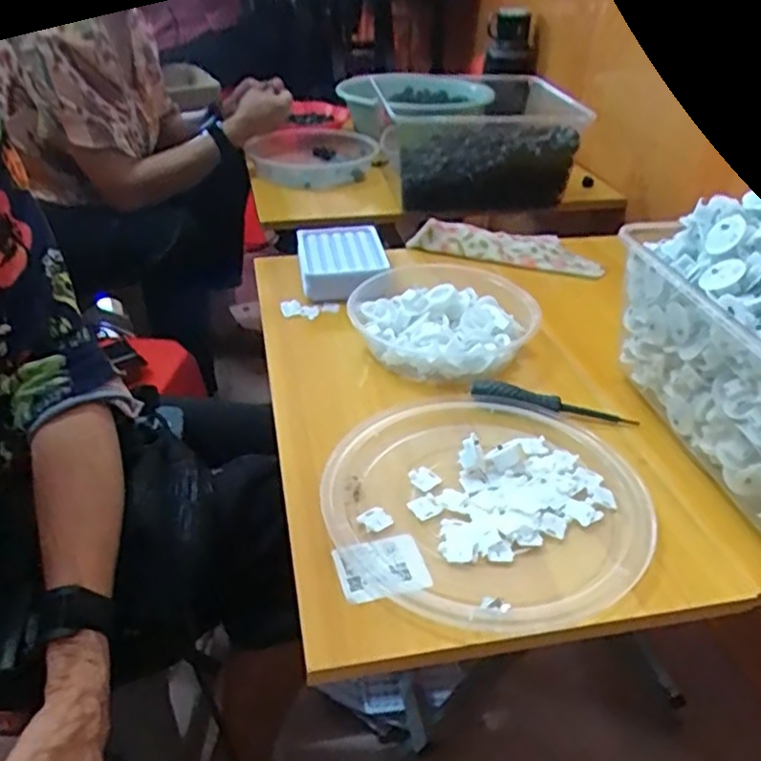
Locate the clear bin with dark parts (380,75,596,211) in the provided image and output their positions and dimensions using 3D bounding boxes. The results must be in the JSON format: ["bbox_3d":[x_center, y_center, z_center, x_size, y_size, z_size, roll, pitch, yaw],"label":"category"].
[{"bbox_3d":[0.159,-0.427,1.196,0.277,0.140,0.358,-2,33,-3],"label":"clear bin with dark parts"}]

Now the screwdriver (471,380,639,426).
[{"bbox_3d":[0.155,0.019,0.624,0.144,0.017,0.018,7,34,9],"label":"screwdriver"}]

